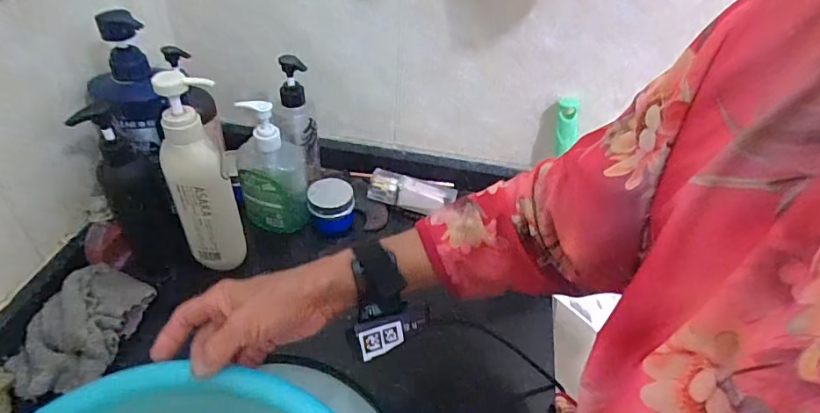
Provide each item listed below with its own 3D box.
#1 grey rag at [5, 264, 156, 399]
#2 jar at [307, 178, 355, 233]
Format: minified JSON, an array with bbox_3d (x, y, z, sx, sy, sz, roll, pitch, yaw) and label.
[{"bbox_3d":[-0.336,0.123,0.502,0.086,0.040,0.139,9,42,6],"label":"grey rag"},{"bbox_3d":[-0.100,0.000,0.627,0.056,0.054,0.053,2,42,-2],"label":"jar"}]

